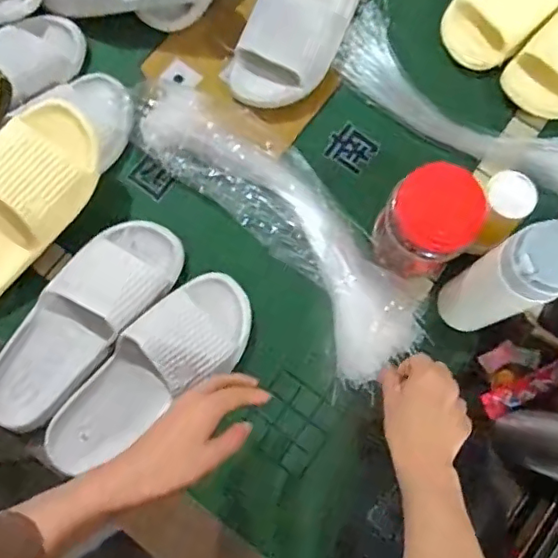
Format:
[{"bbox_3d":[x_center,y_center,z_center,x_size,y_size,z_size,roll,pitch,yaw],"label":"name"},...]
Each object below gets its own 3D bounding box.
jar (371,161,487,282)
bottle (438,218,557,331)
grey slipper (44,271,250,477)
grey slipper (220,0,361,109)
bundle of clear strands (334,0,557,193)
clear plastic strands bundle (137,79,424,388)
[{"bbox_3d":[0.153,-0.056,0.598,0.088,0.128,0.081,0,76,-2],"label":"jar"},{"bbox_3d":[0.215,0.006,0.547,0.061,0.218,0.061,0,76,-2],"label":"bottle"},{"bbox_3d":[-0.136,0.100,0.608,0.250,0.059,0.101,-44,81,-4],"label":"grey slipper"},{"bbox_3d":[0.034,-0.333,0.721,0.114,0.057,0.261,32,77,6],"label":"grey slipper"},{"bbox_3d":[0.265,-0.211,0.726,0.413,0.030,0.124,30,77,6],"label":"bundle of clear strands"},{"bbox_3d":[-0.003,-0.075,0.658,0.132,0.060,0.439,-39,80,-10],"label":"clear plastic strands bundle"}]

